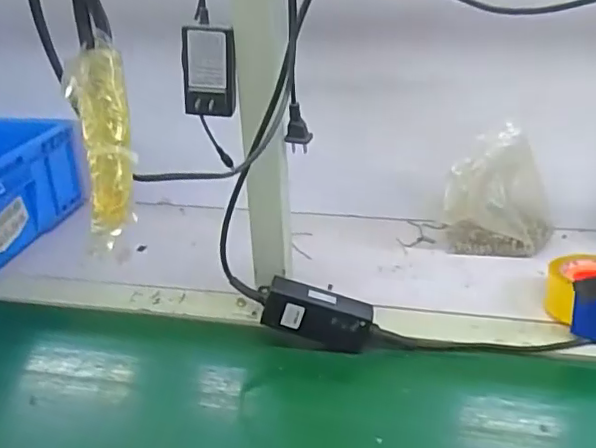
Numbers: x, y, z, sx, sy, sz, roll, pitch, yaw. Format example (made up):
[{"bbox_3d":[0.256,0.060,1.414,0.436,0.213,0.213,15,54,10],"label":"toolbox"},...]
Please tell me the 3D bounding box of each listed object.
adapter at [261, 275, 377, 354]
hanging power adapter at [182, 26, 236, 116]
[{"bbox_3d":[0.023,0.097,0.633,0.117,0.053,0.035,18,30,-1],"label":"adapter"},{"bbox_3d":[-0.084,-0.143,0.553,0.052,0.076,0.028,-5,28,-5],"label":"hanging power adapter"}]

